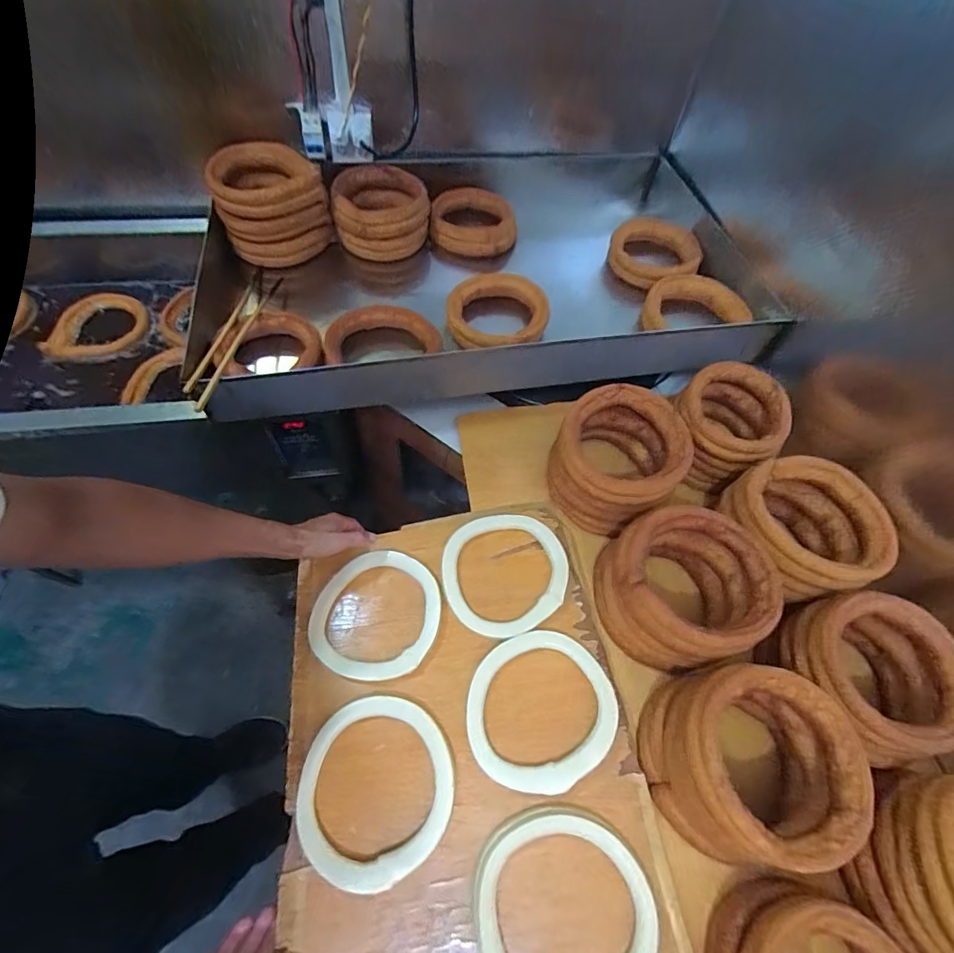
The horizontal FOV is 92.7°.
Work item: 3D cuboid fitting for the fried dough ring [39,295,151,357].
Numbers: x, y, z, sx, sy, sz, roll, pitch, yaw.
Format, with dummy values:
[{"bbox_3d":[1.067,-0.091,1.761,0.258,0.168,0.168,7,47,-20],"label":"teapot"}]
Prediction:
[{"bbox_3d":[-0.841,-0.326,1.000,0.188,0.037,0.210,39,64,17],"label":"fried dough ring"}]

